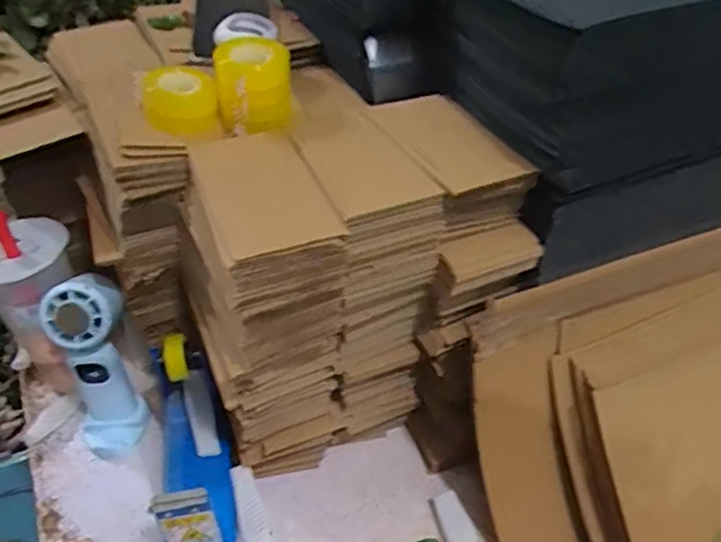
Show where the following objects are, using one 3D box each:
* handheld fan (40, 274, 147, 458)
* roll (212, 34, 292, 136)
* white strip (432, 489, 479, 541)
[{"bbox_3d":[-0.248,0.093,0.590,0.077,0.181,0.068,-23,49,-22],"label":"handheld fan"},{"bbox_3d":[-0.092,-0.160,0.535,0.063,0.064,0.069,-8,45,-8],"label":"roll"},{"bbox_3d":[0.092,0.241,0.551,0.025,0.010,0.089,-13,46,-14],"label":"white strip"}]

